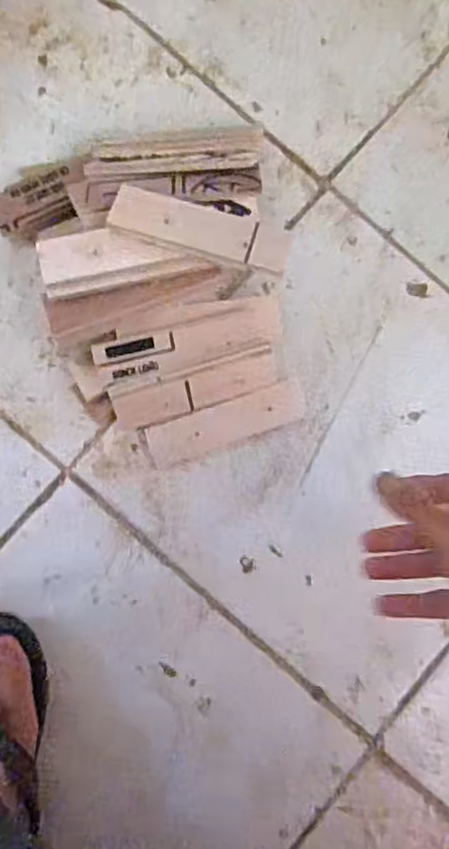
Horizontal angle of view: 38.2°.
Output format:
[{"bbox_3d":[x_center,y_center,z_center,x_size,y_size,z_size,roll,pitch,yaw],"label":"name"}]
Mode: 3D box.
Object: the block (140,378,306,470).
[{"bbox_3d":[0.002,0.000,0.486,0.121,0.010,0.033,-18,86,-6],"label":"block"}]

